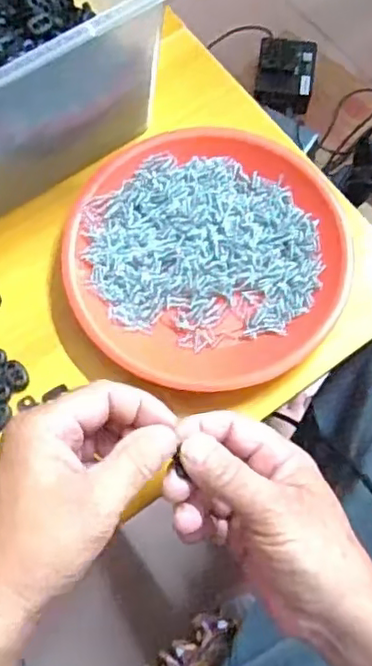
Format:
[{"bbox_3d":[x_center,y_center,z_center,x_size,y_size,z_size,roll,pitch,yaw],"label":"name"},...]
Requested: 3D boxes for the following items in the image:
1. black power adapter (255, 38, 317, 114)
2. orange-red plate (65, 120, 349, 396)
[{"bbox_3d":[0.126,-0.328,0.809,0.073,0.040,0.082,6,70,4],"label":"black power adapter"},{"bbox_3d":[0.014,-0.057,0.450,0.193,0.023,0.182,0,70,1],"label":"orange-red plate"}]

